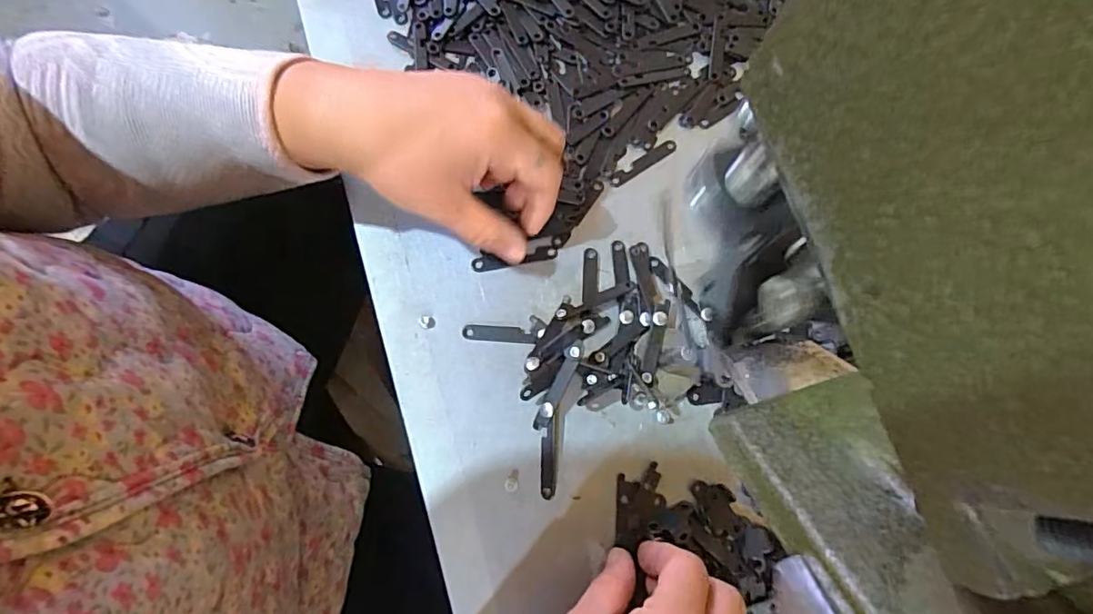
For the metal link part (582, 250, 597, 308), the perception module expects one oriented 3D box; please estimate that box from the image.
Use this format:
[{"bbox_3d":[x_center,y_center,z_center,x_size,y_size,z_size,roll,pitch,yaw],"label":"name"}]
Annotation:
[{"bbox_3d":[0.026,-0.017,0.336,0.008,0.006,0.037,4,78,0],"label":"metal link part"}]

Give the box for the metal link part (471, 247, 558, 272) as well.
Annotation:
[{"bbox_3d":[-0.019,-0.029,0.340,0.052,0.004,0.010,-9,79,-7],"label":"metal link part"}]

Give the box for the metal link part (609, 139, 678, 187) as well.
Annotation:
[{"bbox_3d":[0.063,-0.093,0.358,0.051,0.004,0.009,-34,81,-7],"label":"metal link part"}]

